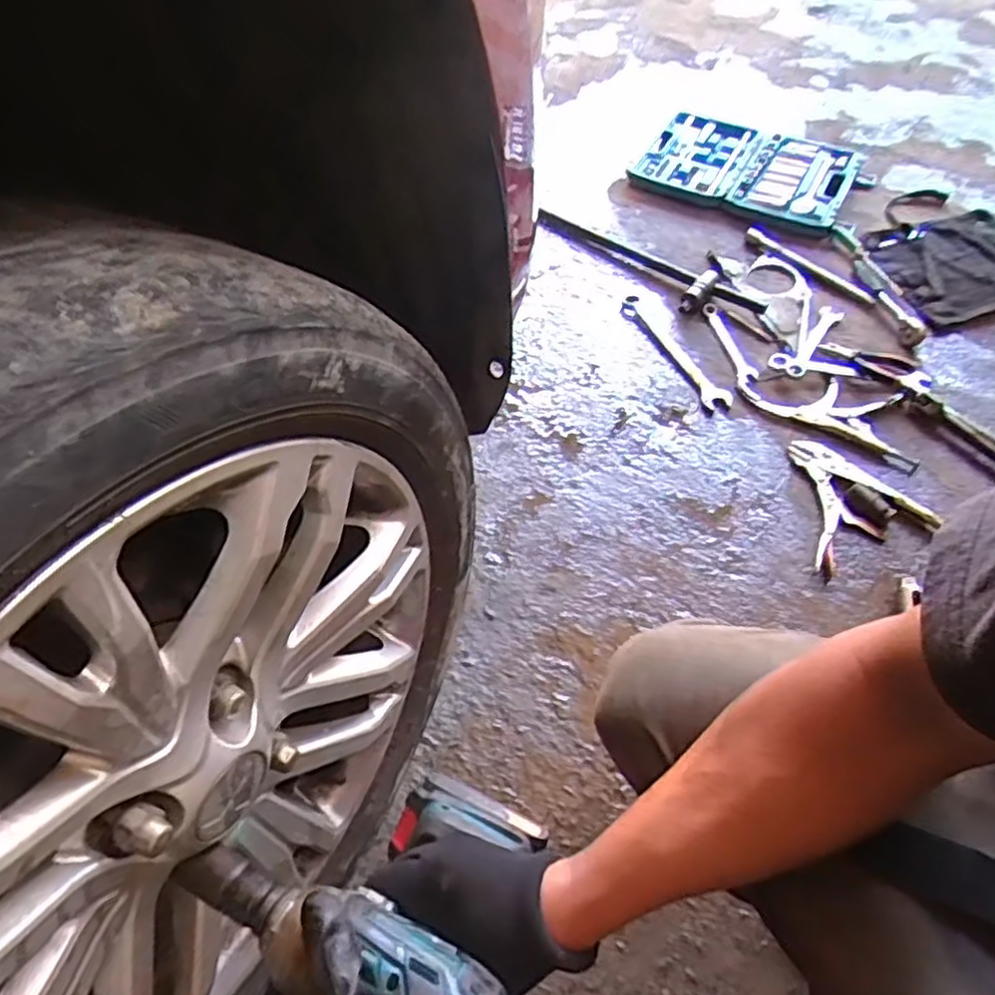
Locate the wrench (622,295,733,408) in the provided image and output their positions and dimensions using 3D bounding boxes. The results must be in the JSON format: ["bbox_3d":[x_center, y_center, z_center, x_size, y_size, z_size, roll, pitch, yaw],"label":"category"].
[{"bbox_3d":[0.272,-0.226,1.097,0.040,0.020,0.262,-22,57,-12],"label":"wrench"}]

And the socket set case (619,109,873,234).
[{"bbox_3d":[0.469,-0.617,1.309,0.399,0.046,0.276,24,59,16],"label":"socket set case"}]

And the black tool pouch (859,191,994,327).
[{"bbox_3d":[0.749,-0.411,1.175,0.268,0.023,0.298,-15,56,-8],"label":"black tool pouch"}]

